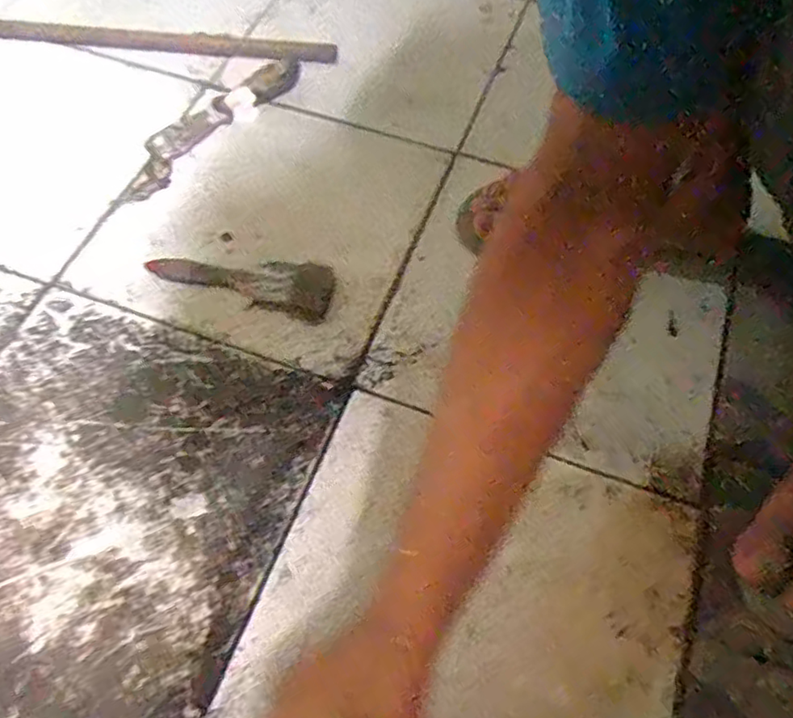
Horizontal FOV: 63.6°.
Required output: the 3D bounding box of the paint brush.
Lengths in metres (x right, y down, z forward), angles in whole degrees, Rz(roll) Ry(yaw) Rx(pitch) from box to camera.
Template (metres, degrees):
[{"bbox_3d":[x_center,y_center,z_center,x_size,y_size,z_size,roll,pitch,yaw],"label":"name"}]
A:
[{"bbox_3d":[-0.145,-0.076,0.595,0.167,0.014,0.058,10,61,5],"label":"paint brush"}]

